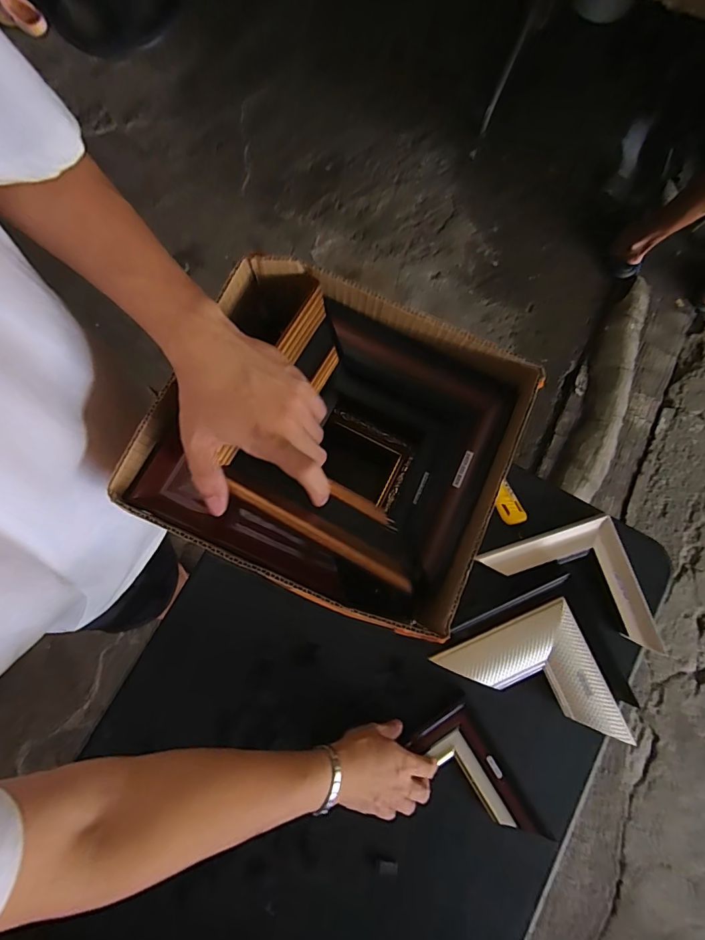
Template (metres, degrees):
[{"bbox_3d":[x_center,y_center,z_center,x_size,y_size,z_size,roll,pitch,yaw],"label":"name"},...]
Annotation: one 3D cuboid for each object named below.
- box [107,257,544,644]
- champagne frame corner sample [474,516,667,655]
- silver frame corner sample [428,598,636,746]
[{"bbox_3d":[-0.010,-0.016,0.426,0.268,0.156,0.248,24,80,4],"label":"box"},{"bbox_3d":[0.324,0.130,0.614,0.259,0.020,0.132,27,81,4],"label":"champagne frame corner sample"},{"bbox_3d":[0.232,0.285,0.569,0.189,0.018,0.172,-22,80,-4],"label":"silver frame corner sample"}]

